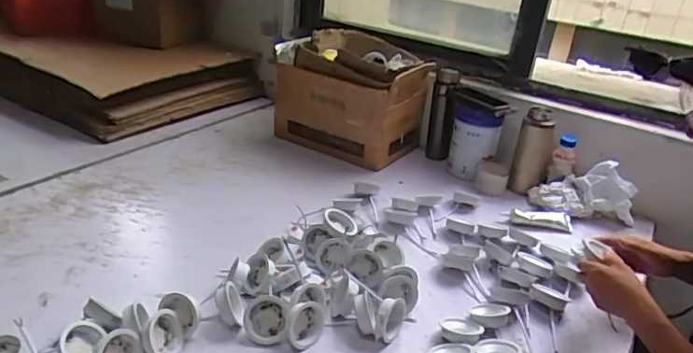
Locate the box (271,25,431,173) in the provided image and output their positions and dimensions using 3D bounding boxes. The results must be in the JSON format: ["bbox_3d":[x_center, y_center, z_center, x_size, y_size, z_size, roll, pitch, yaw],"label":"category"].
[{"bbox_3d":[0.030,-0.226,1.551,0.344,0.303,0.306,19,28,26],"label":"box"}]

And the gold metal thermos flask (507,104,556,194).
[{"bbox_3d":[0.489,-0.070,1.383,0.090,0.199,0.067,17,27,21],"label":"gold metal thermos flask"}]

